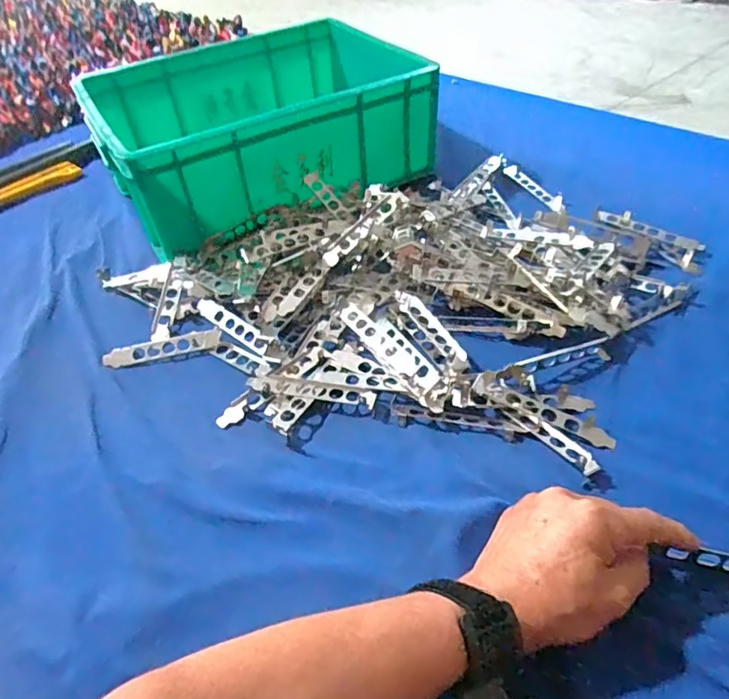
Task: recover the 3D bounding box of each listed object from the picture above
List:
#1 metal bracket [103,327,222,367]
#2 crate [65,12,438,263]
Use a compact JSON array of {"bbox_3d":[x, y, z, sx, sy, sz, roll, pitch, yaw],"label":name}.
[{"bbox_3d":[-0.203,-0.001,0.554,0.117,0.009,0.023,-10,44,-3],"label":"metal bracket"},{"bbox_3d":[-0.143,-0.311,0.759,0.412,0.135,0.312,-28,48,-20],"label":"crate"}]

